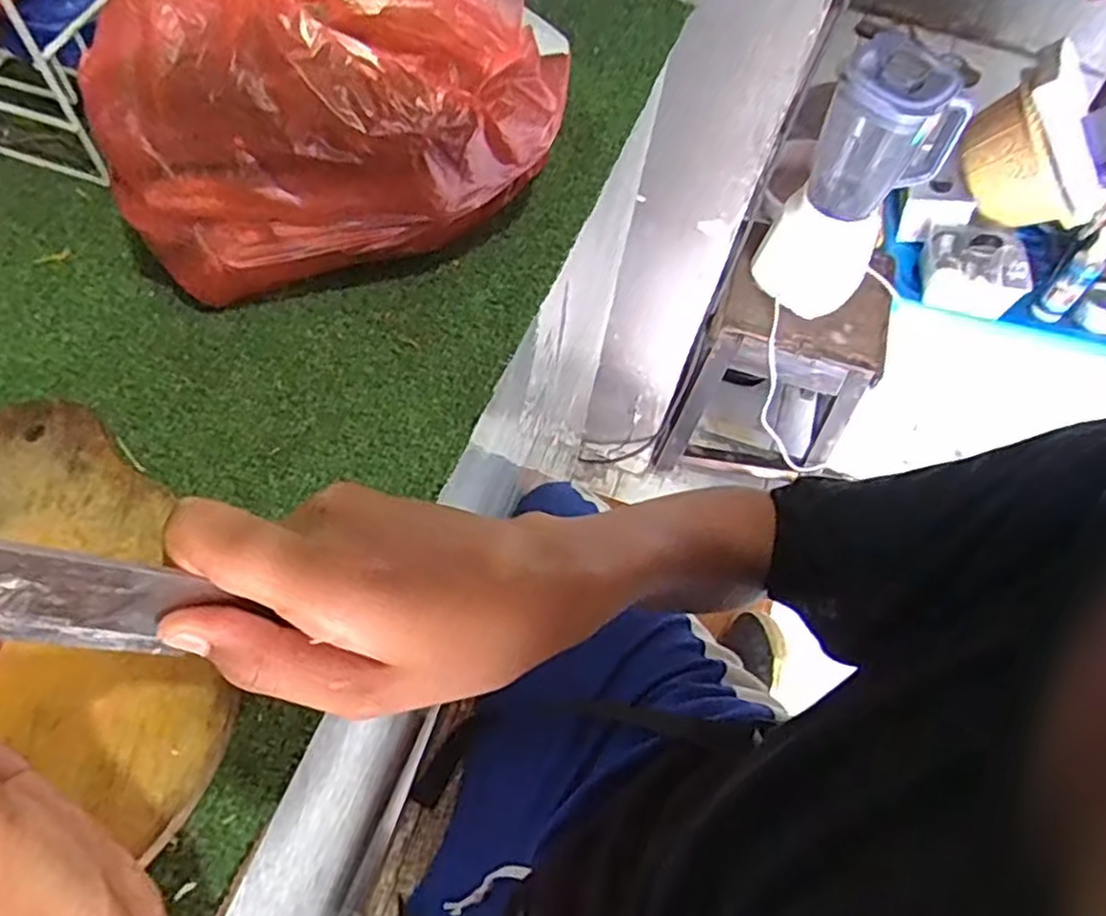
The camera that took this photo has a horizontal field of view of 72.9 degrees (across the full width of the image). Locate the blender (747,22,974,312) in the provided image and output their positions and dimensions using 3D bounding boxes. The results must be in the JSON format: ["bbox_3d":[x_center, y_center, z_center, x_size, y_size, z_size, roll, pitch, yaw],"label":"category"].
[{"bbox_3d":[0.446,-0.384,1.119,0.168,0.438,0.177,30,63,12],"label":"blender"}]

